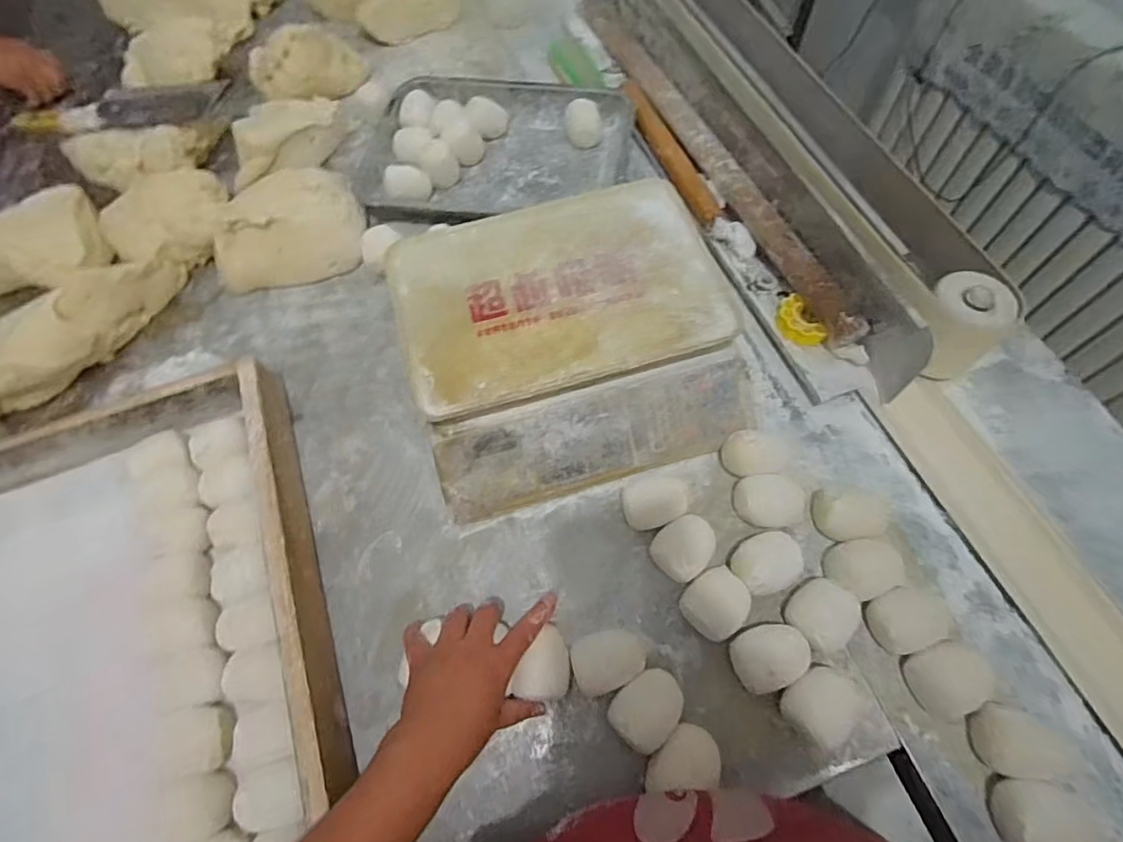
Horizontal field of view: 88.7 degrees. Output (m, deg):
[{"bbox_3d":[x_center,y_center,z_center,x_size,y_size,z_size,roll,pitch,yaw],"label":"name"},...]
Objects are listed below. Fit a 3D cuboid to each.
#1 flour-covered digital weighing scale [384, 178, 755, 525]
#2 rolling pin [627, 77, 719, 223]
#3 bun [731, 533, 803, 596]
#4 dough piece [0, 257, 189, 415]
[{"bbox_3d":[0.008,-0.090,0.629,0.329,0.103,0.304,-15,65,-4],"label":"flour-covered digital weighing scale"},{"bbox_3d":[0.149,-0.373,0.796,0.032,0.037,0.294,-16,65,-5],"label":"rolling pin"},{"bbox_3d":[0.195,0.137,0.547,0.063,0.047,0.051,-28,66,-10],"label":"bun"},{"bbox_3d":[-0.573,-0.104,0.675,0.270,0.086,0.067,-42,69,-16],"label":"dough piece"}]

